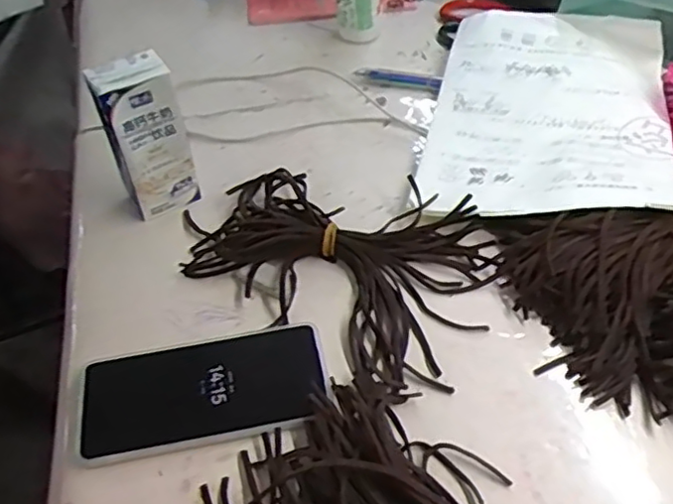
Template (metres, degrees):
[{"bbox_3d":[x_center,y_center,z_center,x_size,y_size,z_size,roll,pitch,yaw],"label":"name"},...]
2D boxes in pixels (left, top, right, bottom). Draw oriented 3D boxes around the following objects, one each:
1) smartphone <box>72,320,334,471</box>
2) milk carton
[{"bbox_3d":[-0.092,0.089,0.435,0.168,0.009,0.083,-11,49,-7],"label":"smartphone"},{"bbox_3d":[-0.152,-0.090,0.522,0.054,0.133,0.032,-28,53,-20],"label":"milk carton"}]

